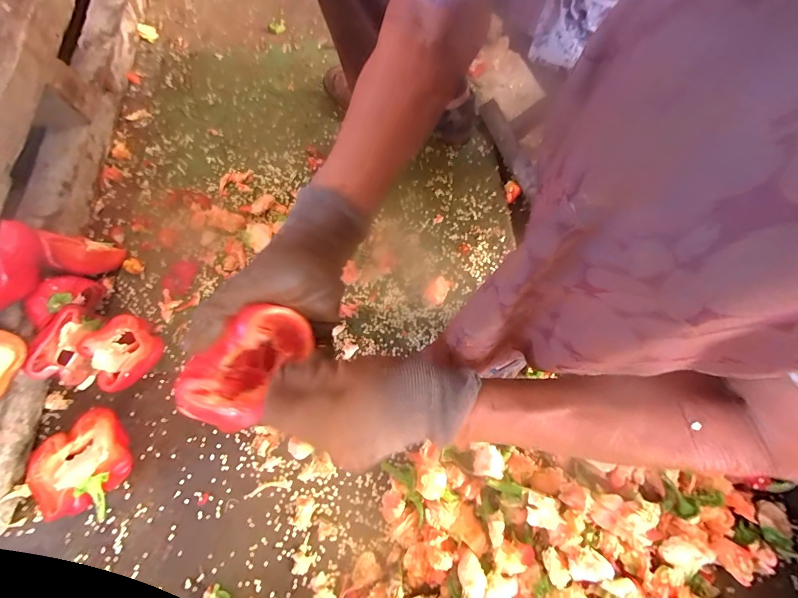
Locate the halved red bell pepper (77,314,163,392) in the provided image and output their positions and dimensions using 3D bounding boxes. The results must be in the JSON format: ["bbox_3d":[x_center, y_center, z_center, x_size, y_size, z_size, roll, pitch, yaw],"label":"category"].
[{"bbox_3d":[-0.332,0.063,0.453,0.073,0.048,0.070,-43,75,-14],"label":"halved red bell pepper"}]

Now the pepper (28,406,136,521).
[{"bbox_3d":[-0.350,0.177,0.415,0.101,0.053,0.097,22,72,8],"label":"pepper"}]

